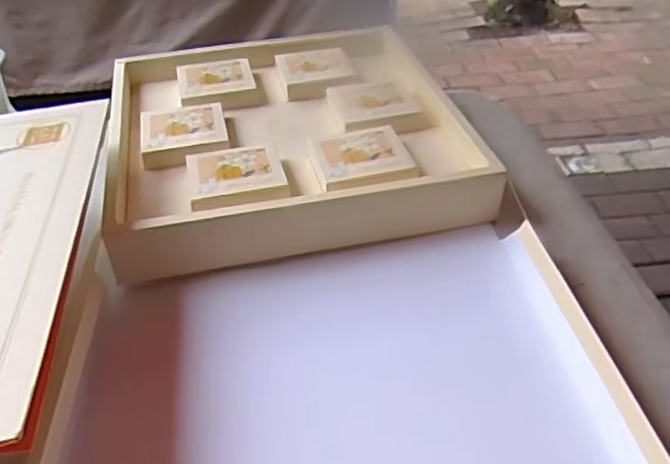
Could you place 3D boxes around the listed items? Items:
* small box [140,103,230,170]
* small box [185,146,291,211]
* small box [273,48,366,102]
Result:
[{"bbox_3d":[-0.153,-0.101,0.641,0.084,0.017,0.087,-9,40,-9],"label":"small box"},{"bbox_3d":[-0.090,-0.054,0.569,0.085,0.012,0.080,-10,40,-9],"label":"small box"},{"bbox_3d":[-0.018,-0.192,0.751,0.092,0.021,0.090,-10,40,-10],"label":"small box"}]

